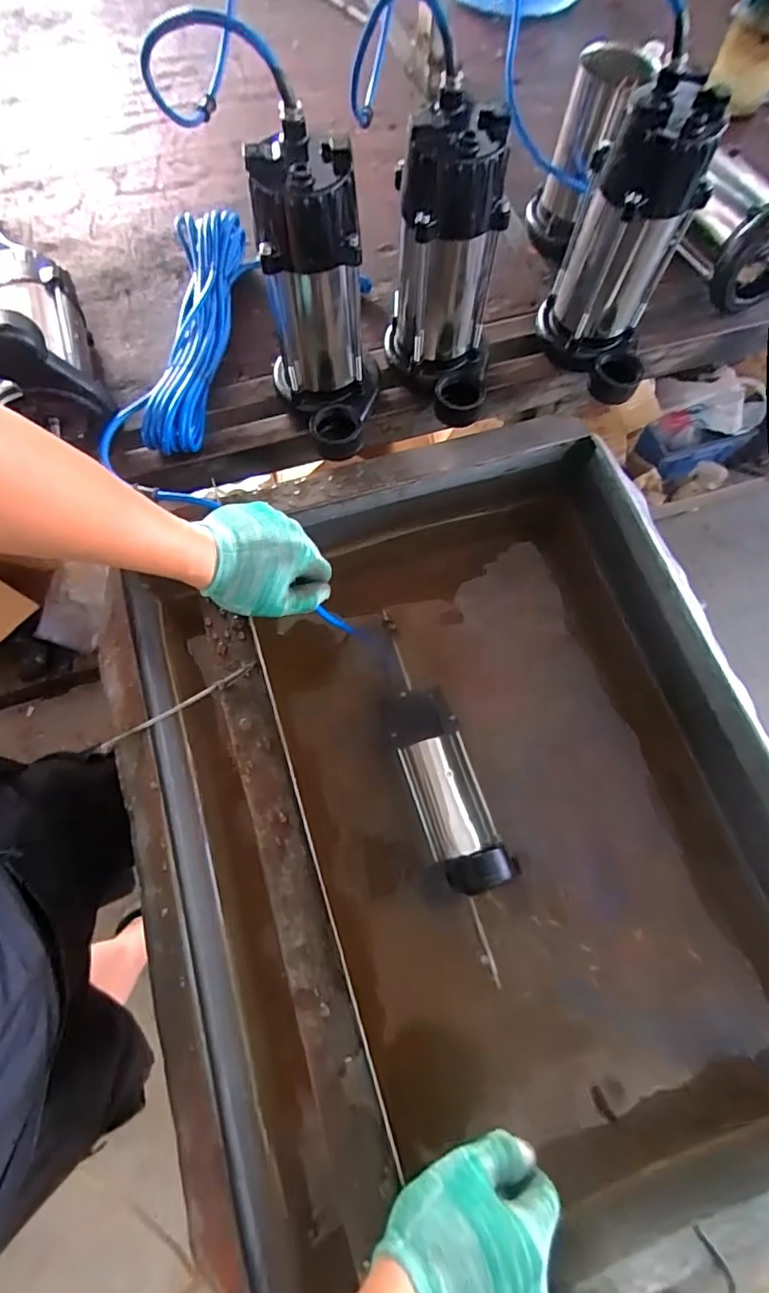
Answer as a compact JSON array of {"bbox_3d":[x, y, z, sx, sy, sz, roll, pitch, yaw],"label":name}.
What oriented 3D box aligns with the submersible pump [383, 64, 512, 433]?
[{"bbox_3d":[0.061,-0.358,0.533,0.116,0.246,0.128,7,70,1],"label":"submersible pump"}]

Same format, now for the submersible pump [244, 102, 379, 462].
[{"bbox_3d":[-0.061,-0.324,0.513,0.101,0.229,0.154,-21,72,-8],"label":"submersible pump"}]

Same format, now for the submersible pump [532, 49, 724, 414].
[{"bbox_3d":[0.245,-0.394,0.542,0.113,0.232,0.125,7,70,1],"label":"submersible pump"}]

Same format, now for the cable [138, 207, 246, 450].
[{"bbox_3d":[-0.230,-0.383,0.635,0.080,0.049,0.351,1,70,-1],"label":"cable"}]

